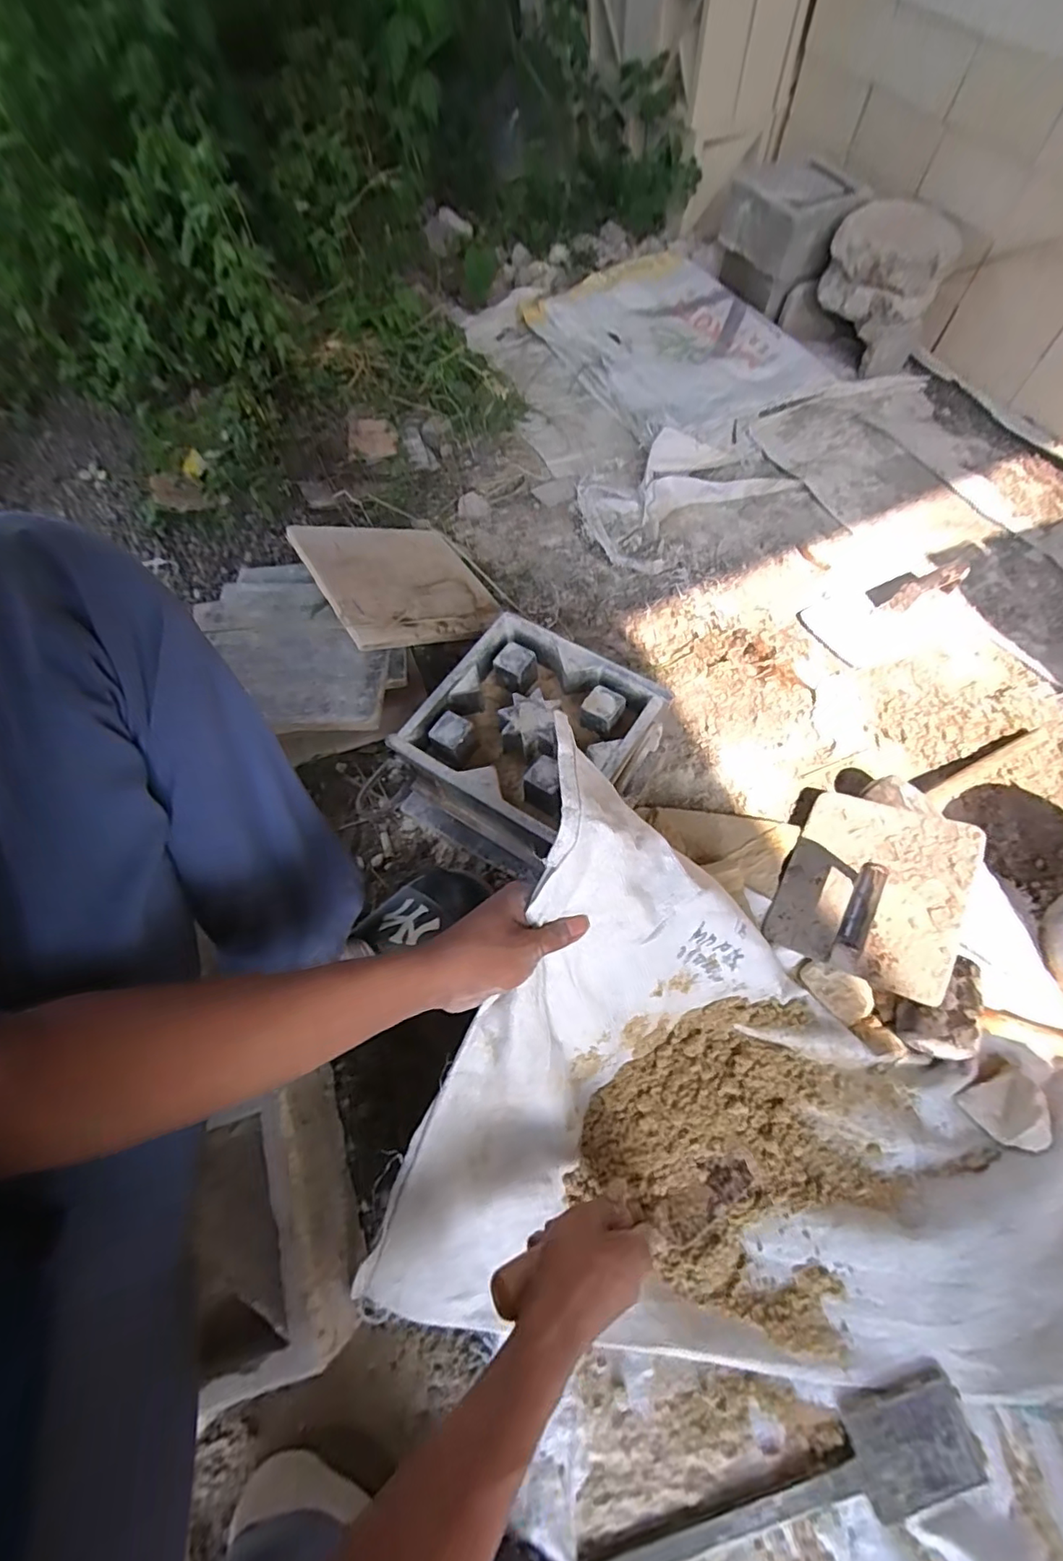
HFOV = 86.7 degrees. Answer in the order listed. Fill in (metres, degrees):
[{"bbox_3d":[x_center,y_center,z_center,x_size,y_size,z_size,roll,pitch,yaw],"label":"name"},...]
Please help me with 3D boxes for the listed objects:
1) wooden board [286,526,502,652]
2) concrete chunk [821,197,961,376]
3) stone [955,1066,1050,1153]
[{"bbox_3d":[-0.184,-0.292,0.823,0.257,0.018,0.243,-20,65,-40],"label":"wooden board"},{"bbox_3d":[0.663,-0.934,1.087,0.221,0.240,0.080,23,66,12],"label":"concrete chunk"},{"bbox_3d":[0.464,0.320,0.544,0.068,0.039,0.060,-18,62,-8],"label":"stone"}]

